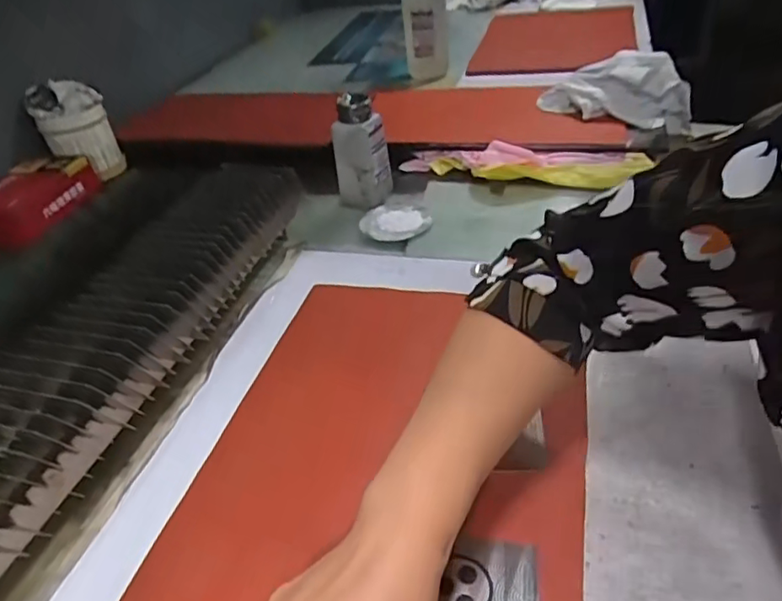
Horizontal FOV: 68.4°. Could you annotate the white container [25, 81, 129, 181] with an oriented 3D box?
[{"bbox_3d":[-0.474,-0.255,0.868,0.096,0.117,0.117,-28,42,-24],"label":"white container"}]

